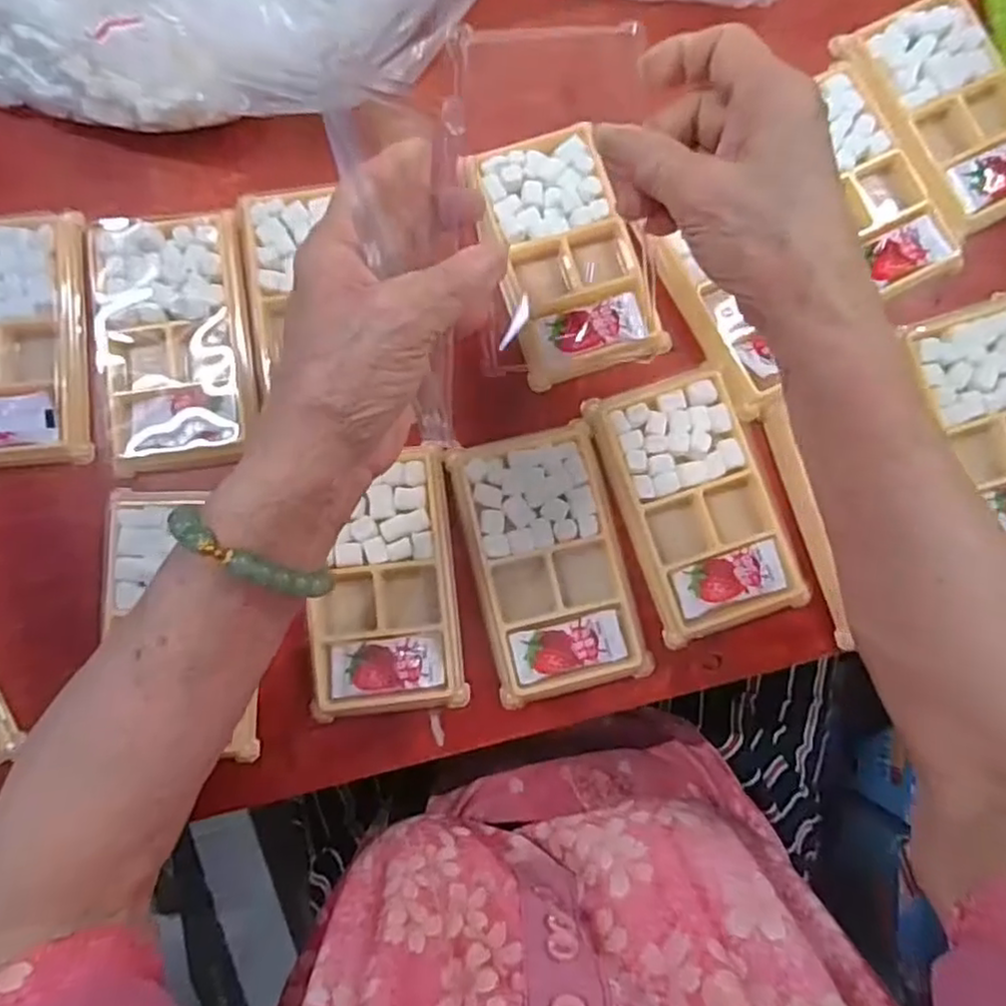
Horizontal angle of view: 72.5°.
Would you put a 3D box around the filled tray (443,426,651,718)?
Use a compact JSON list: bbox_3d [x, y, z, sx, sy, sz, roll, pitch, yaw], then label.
[{"bbox_3d":[0.024,0.030,0.360,0.079,0.012,0.135,-13,85,-2],"label":"filled tray"}]

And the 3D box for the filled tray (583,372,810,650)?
[{"bbox_3d":[0.104,0.000,0.365,0.077,0.012,0.132,-18,85,-3],"label":"filled tray"}]

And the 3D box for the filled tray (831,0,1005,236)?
[{"bbox_3d":[0.257,-0.224,0.392,0.074,0.015,0.134,-31,86,-4],"label":"filled tray"}]

